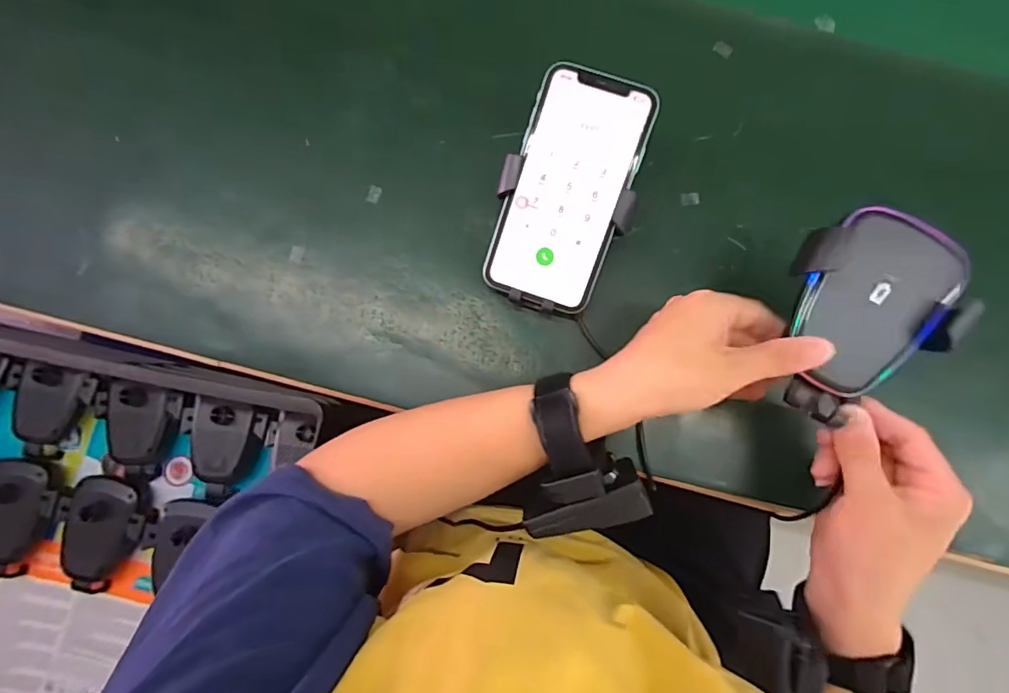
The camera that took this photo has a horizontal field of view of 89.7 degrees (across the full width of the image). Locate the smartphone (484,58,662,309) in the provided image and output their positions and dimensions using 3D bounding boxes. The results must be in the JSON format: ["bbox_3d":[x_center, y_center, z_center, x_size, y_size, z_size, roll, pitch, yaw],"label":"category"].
[{"bbox_3d":[0.041,-0.101,0.333,0.074,0.006,0.147,20,101,4],"label":"smartphone"}]

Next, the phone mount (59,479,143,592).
[{"bbox_3d":[-0.420,0.198,0.527,0.082,0.030,0.110,5,88,5],"label":"phone mount"}]

